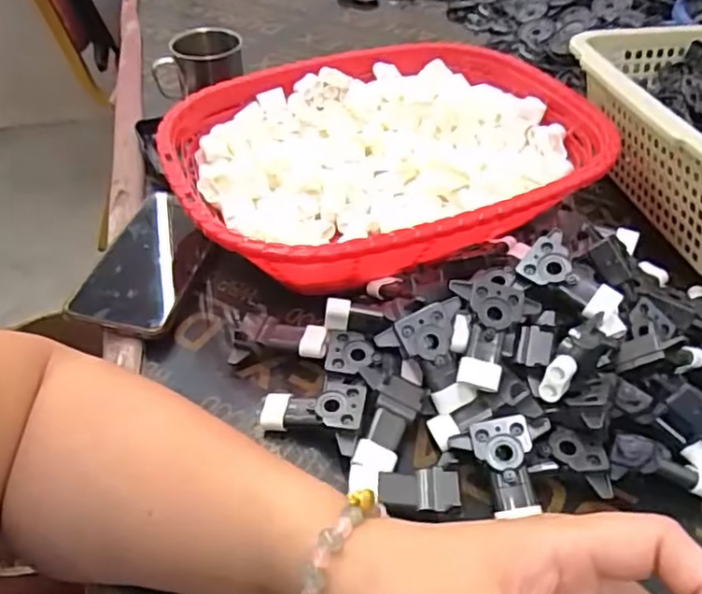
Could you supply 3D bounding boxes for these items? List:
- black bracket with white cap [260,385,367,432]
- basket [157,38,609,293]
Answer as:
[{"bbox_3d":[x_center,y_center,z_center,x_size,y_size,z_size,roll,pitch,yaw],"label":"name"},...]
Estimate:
[{"bbox_3d":[-0.024,0.076,0.406,0.066,0.020,0.031,2,44,2],"label":"black bracket with white cap"},{"bbox_3d":[0.031,-0.113,0.545,0.357,0.089,0.268,-17,46,-17],"label":"basket"}]

